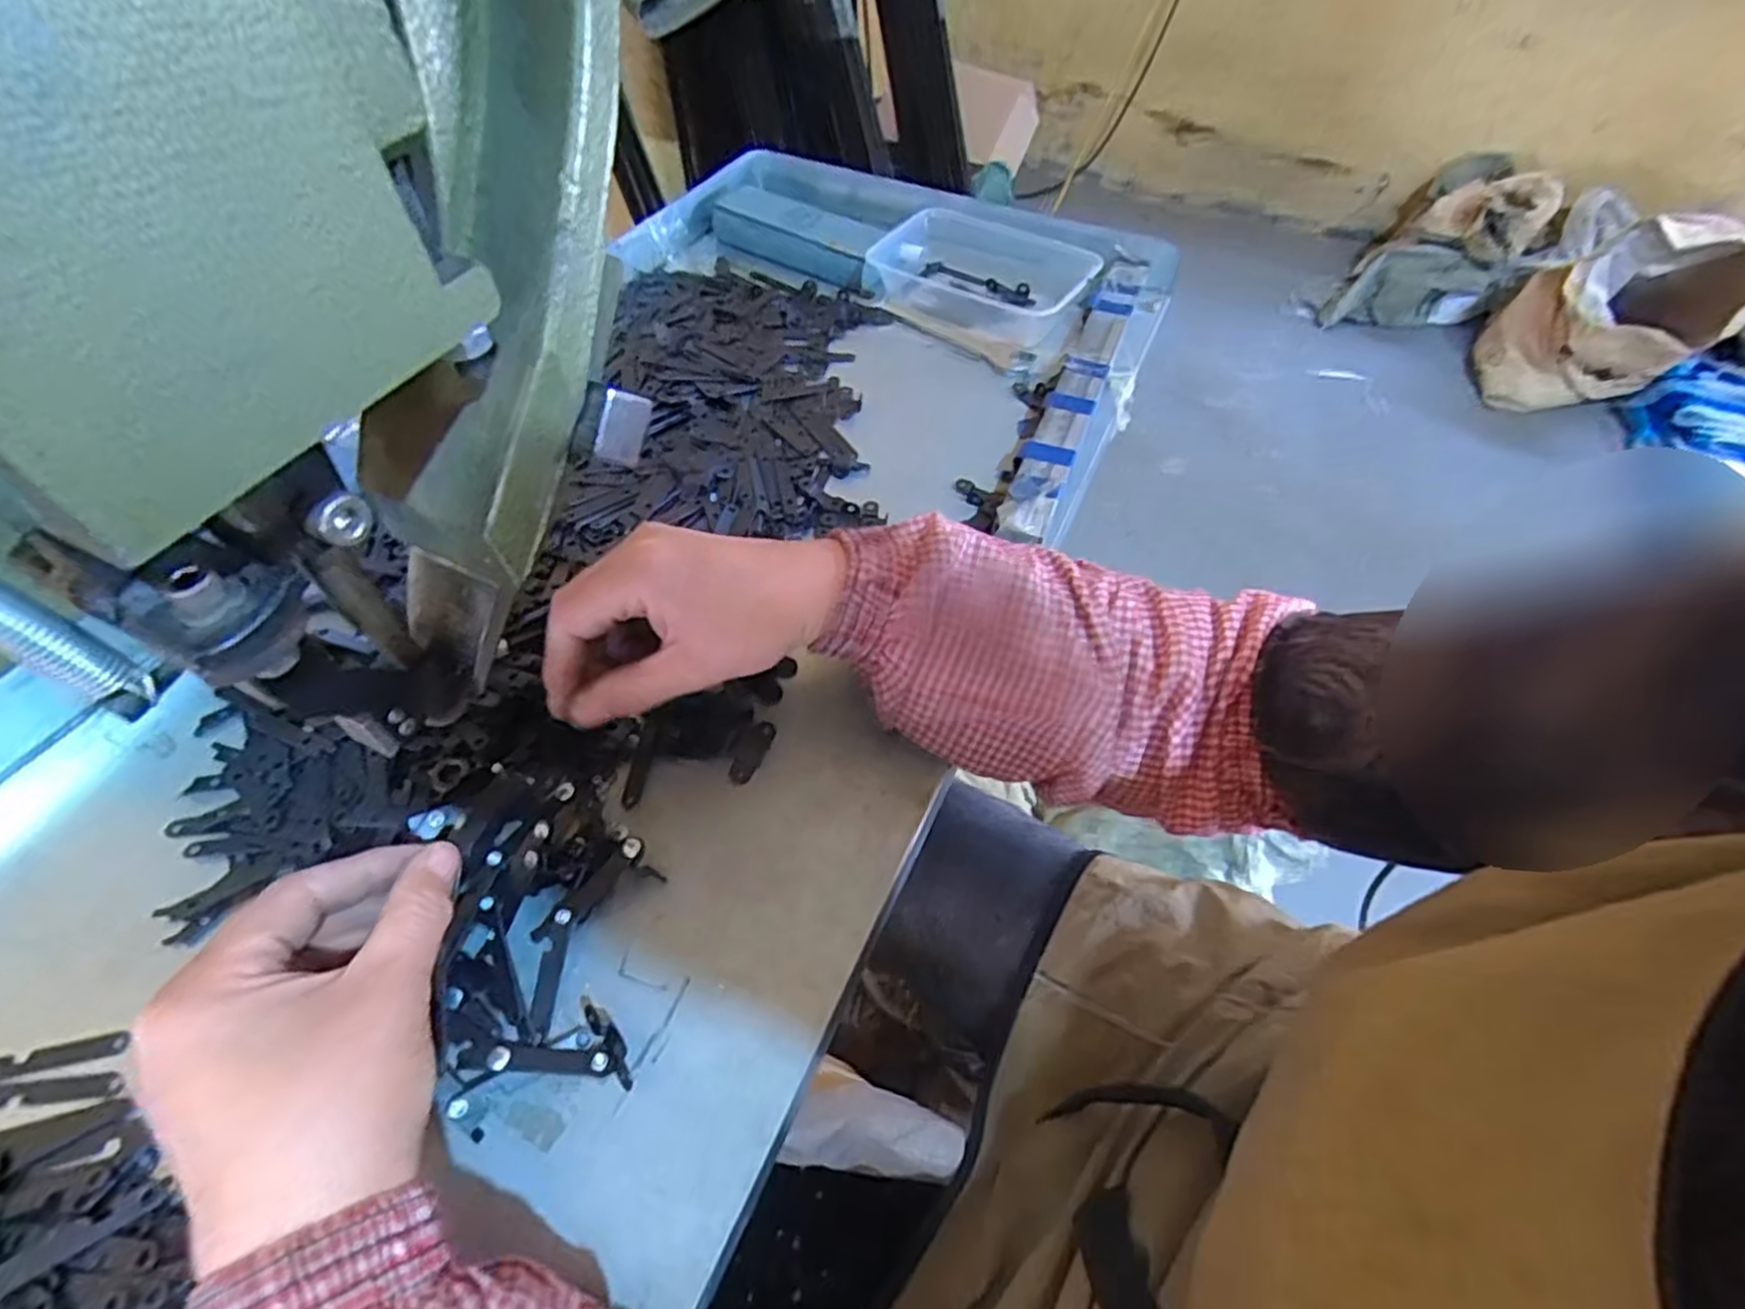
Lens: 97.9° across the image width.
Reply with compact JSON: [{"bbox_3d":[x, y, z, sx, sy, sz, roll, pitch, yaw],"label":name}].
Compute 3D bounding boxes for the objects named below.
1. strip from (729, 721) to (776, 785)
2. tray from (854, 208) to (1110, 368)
[{"bbox_3d":[-0.058,0.047,0.371,0.012,0.004,0.035,21,56,12],"label":"strip"},{"bbox_3d":[0.084,-0.300,0.604,0.168,0.040,0.123,26,57,16],"label":"tray"}]

